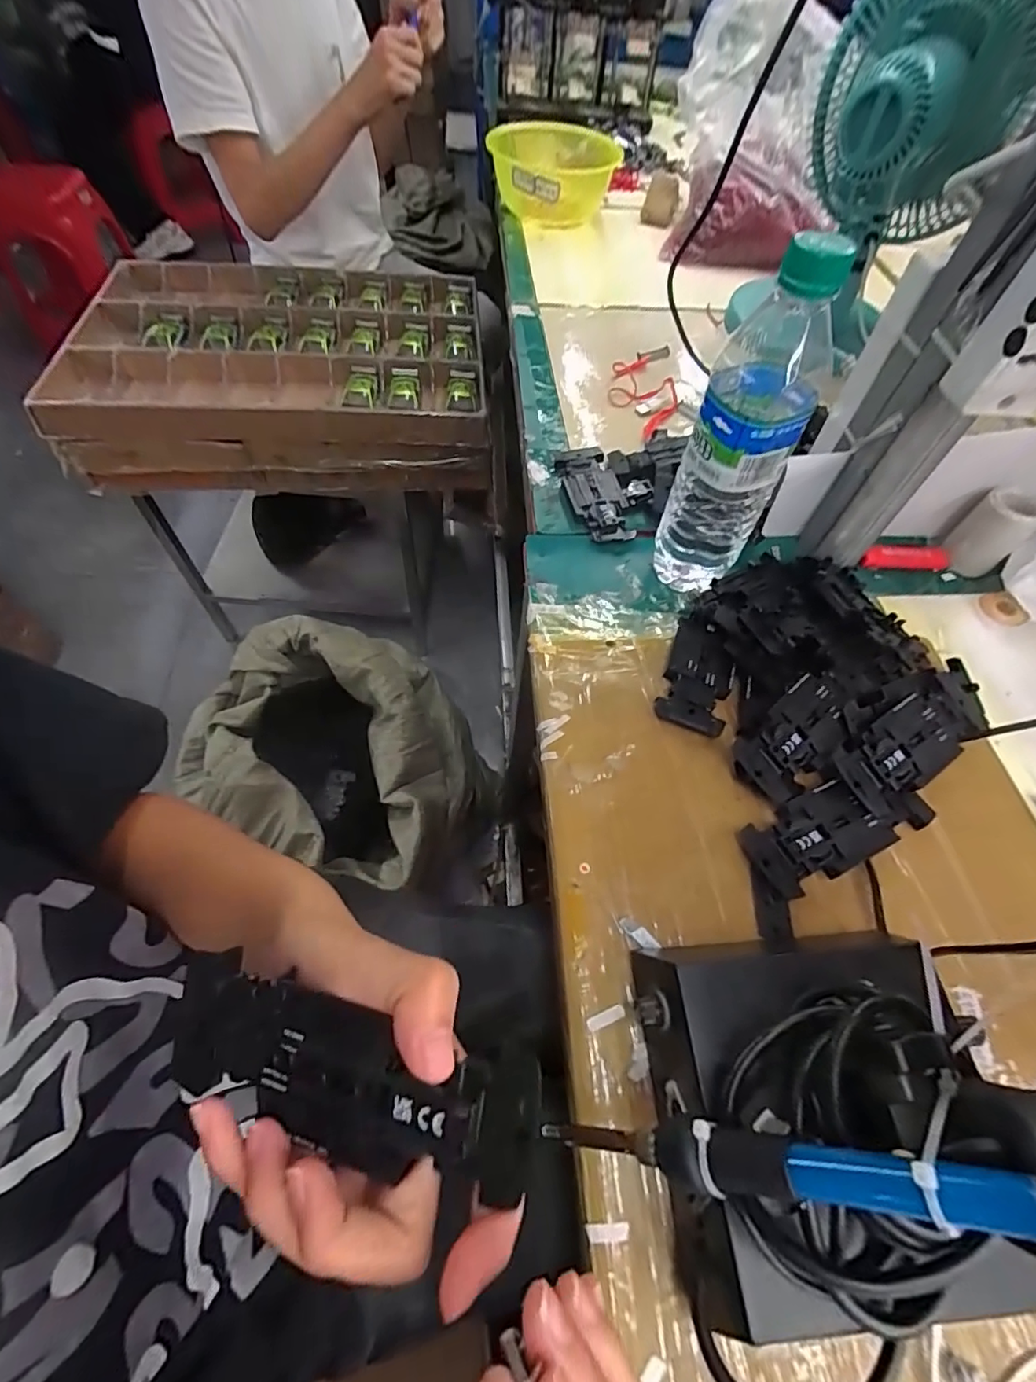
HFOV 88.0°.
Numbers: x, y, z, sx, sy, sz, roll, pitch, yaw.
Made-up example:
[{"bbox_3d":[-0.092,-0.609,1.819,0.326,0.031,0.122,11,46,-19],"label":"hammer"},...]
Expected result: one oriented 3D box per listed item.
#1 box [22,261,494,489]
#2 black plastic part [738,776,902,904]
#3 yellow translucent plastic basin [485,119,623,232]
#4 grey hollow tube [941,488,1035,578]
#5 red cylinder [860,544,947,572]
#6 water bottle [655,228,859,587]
[{"bbox_3d":[-0.387,-0.545,0.935,0.637,0.158,0.431,-4,59,-6],"label":"box"},{"bbox_3d":[0.181,0.089,0.327,0.087,0.015,0.047,-22,62,-16],"label":"black plastic part"},{"bbox_3d":[0.053,-0.766,0.798,0.179,0.083,0.221,-4,59,-6],"label":"yellow translucent plastic basin"},{"bbox_3d":[0.396,-0.131,0.452,0.038,0.071,0.044,-31,65,-21],"label":"grey hollow tube"},{"bbox_3d":[0.338,-0.117,0.471,0.078,0.016,0.016,0,59,-4],"label":"red cylinder"},{"bbox_3d":[0.146,-0.159,0.361,0.063,0.212,0.063,20,59,8],"label":"water bottle"}]

